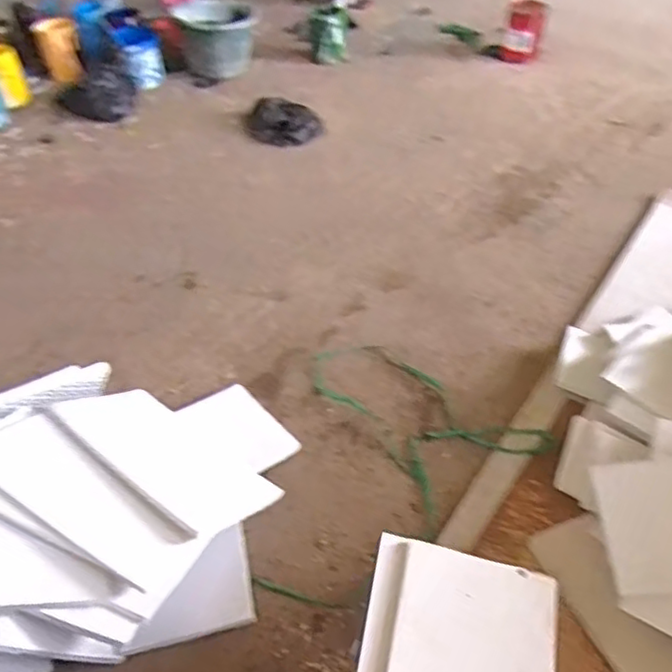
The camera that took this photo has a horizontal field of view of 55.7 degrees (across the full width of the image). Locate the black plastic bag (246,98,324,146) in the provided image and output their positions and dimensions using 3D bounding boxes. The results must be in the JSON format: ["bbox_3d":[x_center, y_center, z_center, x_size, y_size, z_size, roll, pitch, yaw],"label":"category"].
[{"bbox_3d":[-0.129,-0.526,1.571,0.194,0.053,0.143,5,47,7],"label":"black plastic bag"}]

